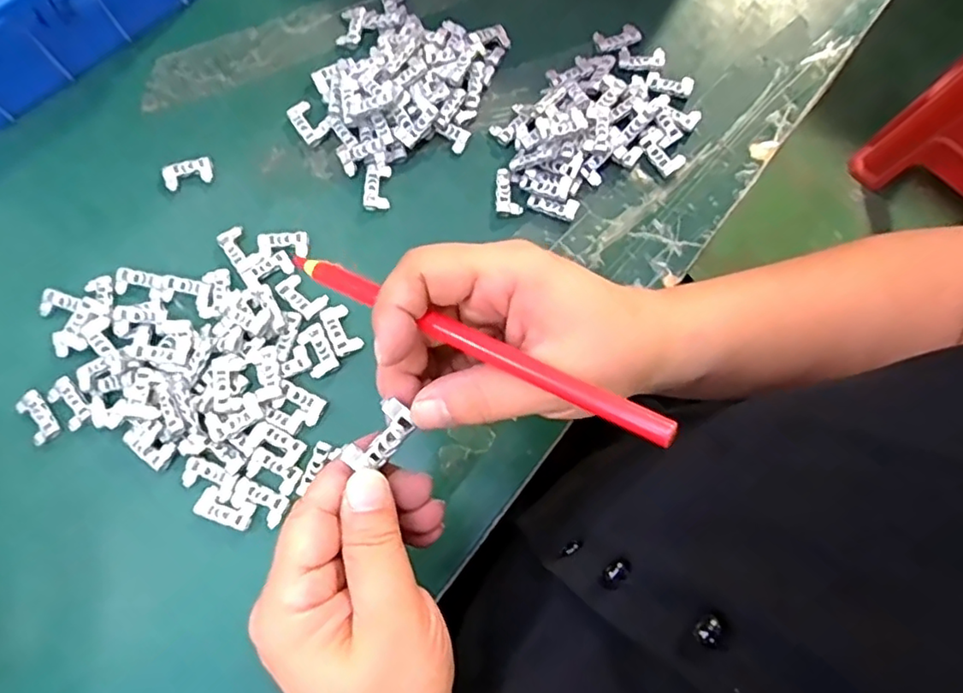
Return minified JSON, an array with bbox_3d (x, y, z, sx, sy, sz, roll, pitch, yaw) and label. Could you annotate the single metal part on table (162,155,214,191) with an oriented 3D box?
[{"bbox_3d":[-0.189,-0.112,0.388,0.030,0.007,0.017,-16,74,-4],"label":"single metal part on table"}]

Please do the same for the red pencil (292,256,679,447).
[{"bbox_3d":[-0.007,-0.003,0.223,0.162,0.004,0.010,26,75,22],"label":"red pencil"}]

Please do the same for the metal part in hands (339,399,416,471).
[{"bbox_3d":[-0.039,0.034,0.226,0.016,0.005,0.026,43,74,12],"label":"metal part in hands"}]

